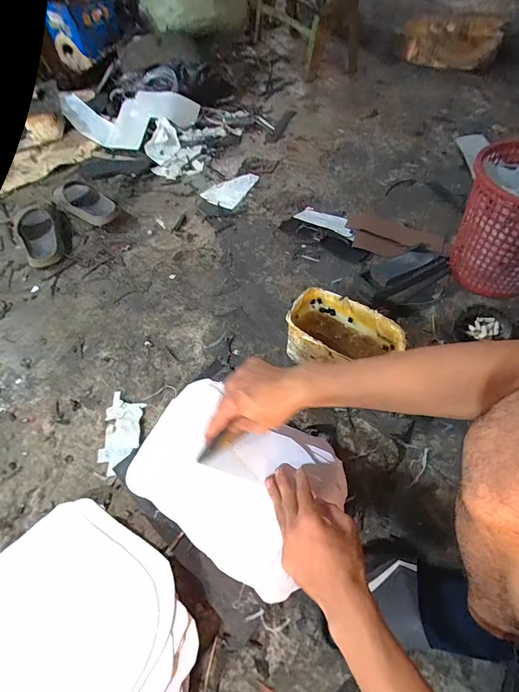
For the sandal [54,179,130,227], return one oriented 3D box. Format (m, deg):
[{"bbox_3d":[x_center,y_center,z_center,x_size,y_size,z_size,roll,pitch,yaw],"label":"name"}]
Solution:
[{"bbox_3d":[-0.469,-0.407,1.005,0.217,0.083,0.113,33,63,22],"label":"sandal"}]

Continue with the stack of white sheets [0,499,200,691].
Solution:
[{"bbox_3d":[-0.230,0.368,0.467,0.231,0.060,0.313,-39,63,-21],"label":"stack of white sheets"}]

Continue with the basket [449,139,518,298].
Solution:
[{"bbox_3d":[0.543,-0.261,0.741,0.270,0.248,0.236,-32,61,-18],"label":"basket"}]

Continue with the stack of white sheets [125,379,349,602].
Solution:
[{"bbox_3d":[-0.038,0.179,0.504,0.280,0.036,0.205,25,61,18],"label":"stack of white sheets"}]

